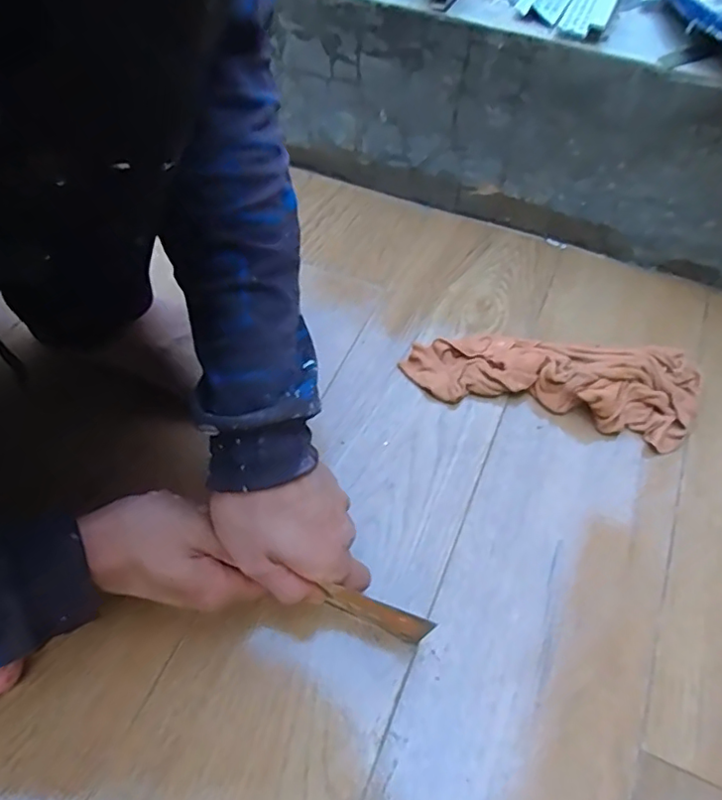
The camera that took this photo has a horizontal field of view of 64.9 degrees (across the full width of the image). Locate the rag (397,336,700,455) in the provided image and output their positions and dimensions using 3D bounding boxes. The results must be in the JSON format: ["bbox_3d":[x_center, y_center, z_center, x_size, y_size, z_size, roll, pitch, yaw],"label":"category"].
[{"bbox_3d":[0.164,-0.025,0.492,0.249,0.043,0.084,14,57,9],"label":"rag"}]

